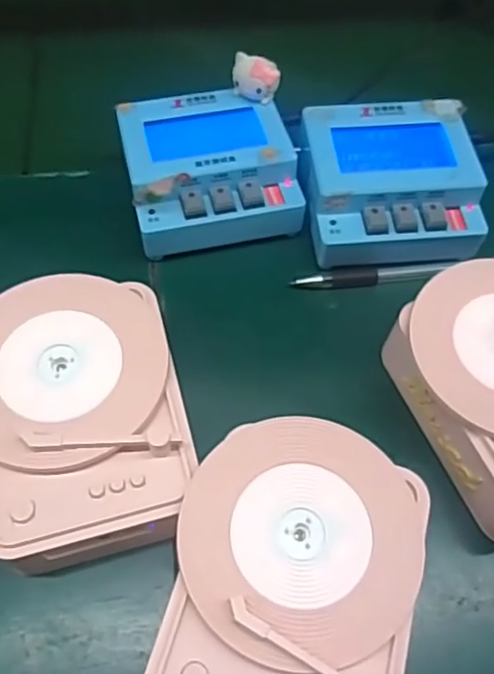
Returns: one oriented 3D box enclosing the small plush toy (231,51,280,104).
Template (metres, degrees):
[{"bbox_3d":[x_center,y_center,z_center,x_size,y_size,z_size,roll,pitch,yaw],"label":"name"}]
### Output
[{"bbox_3d":[0.004,-0.162,0.390,0.030,0.029,0.015,35,65,18],"label":"small plush toy"}]

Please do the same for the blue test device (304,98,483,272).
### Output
[{"bbox_3d":[0.089,-0.095,0.389,0.103,0.050,0.095,-4,60,-3],"label":"blue test device"}]

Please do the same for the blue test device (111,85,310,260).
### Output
[{"bbox_3d":[-0.025,-0.105,0.393,0.104,0.049,0.103,-11,60,-7],"label":"blue test device"}]

